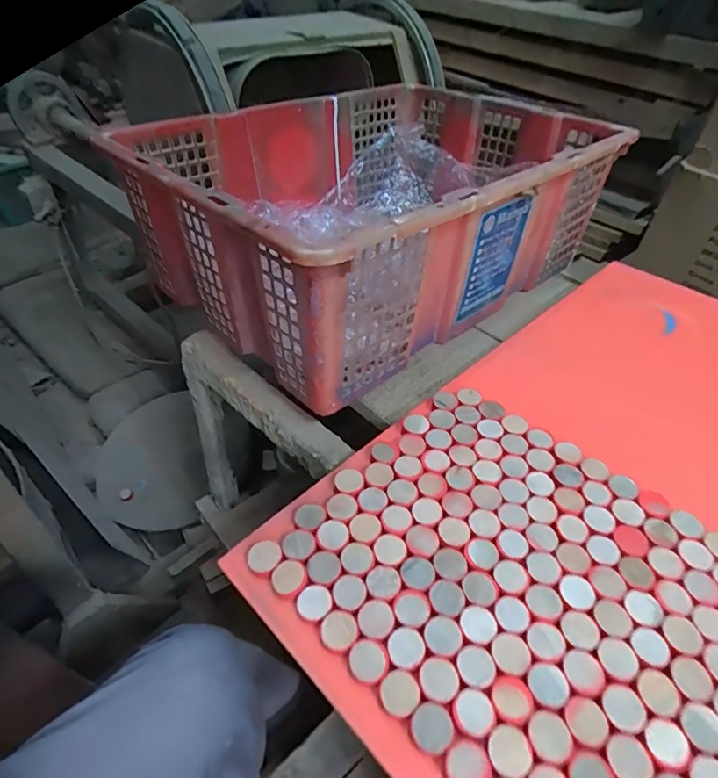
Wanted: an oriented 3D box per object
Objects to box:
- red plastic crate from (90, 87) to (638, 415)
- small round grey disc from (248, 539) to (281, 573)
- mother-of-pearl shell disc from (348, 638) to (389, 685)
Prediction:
[{"bbox_3d":[0.024,-0.222,0.552,0.474,0.156,0.350,-32,56,-32],"label":"red plastic crate"},{"bbox_3d":[-0.063,0.111,0.326,0.021,0.008,0.021,3,45,-3],"label":"small round grey disc"},{"bbox_3d":[0.005,0.156,0.280,0.021,0.007,0.022,3,45,-3],"label":"mother-of-pearl shell disc"}]

